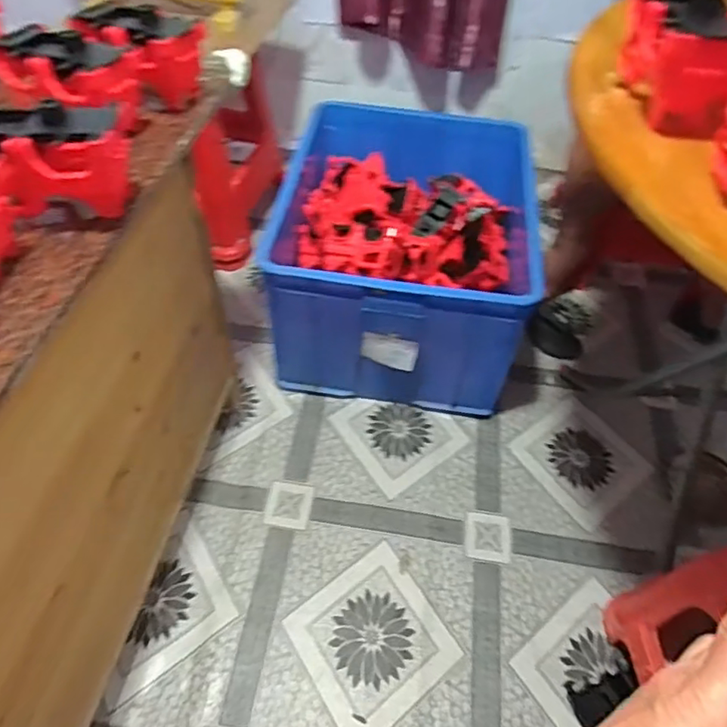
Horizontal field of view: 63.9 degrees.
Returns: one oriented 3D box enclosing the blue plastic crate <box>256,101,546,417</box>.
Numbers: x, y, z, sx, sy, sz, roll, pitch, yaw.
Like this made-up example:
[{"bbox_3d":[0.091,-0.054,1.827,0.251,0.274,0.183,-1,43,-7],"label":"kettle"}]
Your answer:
[{"bbox_3d":[0.083,-0.245,1.279,0.485,0.368,0.579,8,49,4],"label":"blue plastic crate"}]

